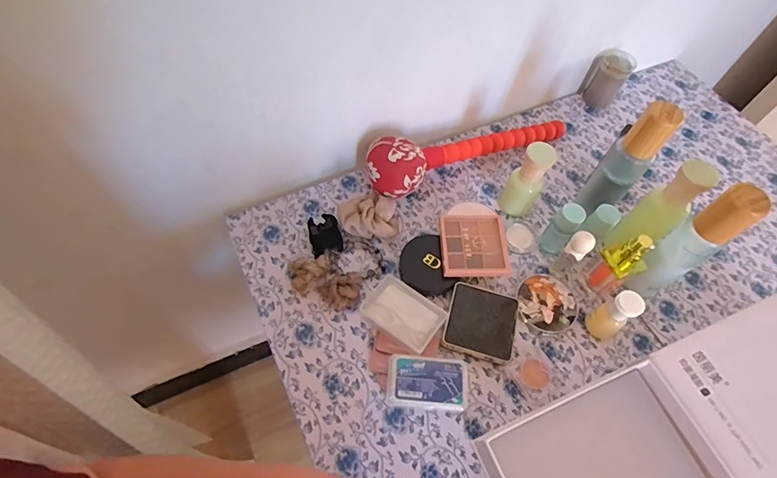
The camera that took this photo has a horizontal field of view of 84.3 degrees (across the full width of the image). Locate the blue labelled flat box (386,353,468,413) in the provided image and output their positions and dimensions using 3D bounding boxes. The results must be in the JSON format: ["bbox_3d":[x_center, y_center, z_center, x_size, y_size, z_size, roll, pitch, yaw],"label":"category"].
[{"bbox_3d":[0.039,0.145,0.431,0.078,0.028,0.047,6,60,-1],"label":"blue labelled flat box"}]

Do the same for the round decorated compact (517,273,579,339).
[{"bbox_3d":[0.180,0.076,0.490,0.065,0.012,0.067,2,60,-3],"label":"round decorated compact"}]

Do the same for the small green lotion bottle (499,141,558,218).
[{"bbox_3d":[0.165,-0.067,0.515,0.040,0.101,0.033,29,62,12],"label":"small green lotion bottle"}]

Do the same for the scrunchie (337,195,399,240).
[{"bbox_3d":[-0.022,-0.024,0.514,0.071,0.038,0.055,-8,61,-8],"label":"scrunchie"}]

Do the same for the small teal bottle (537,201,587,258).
[{"bbox_3d":[0.199,-0.008,0.499,0.028,0.072,0.030,38,65,17],"label":"small teal bottle"}]

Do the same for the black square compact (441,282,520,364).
[{"bbox_3d":[0.102,0.088,0.465,0.075,0.015,0.071,18,60,6],"label":"black square compact"}]

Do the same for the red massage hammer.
[{"bbox_3d":[0.110,-0.131,0.566,0.302,0.062,0.066,-24,64,-17],"label":"red massage hammer"}]

